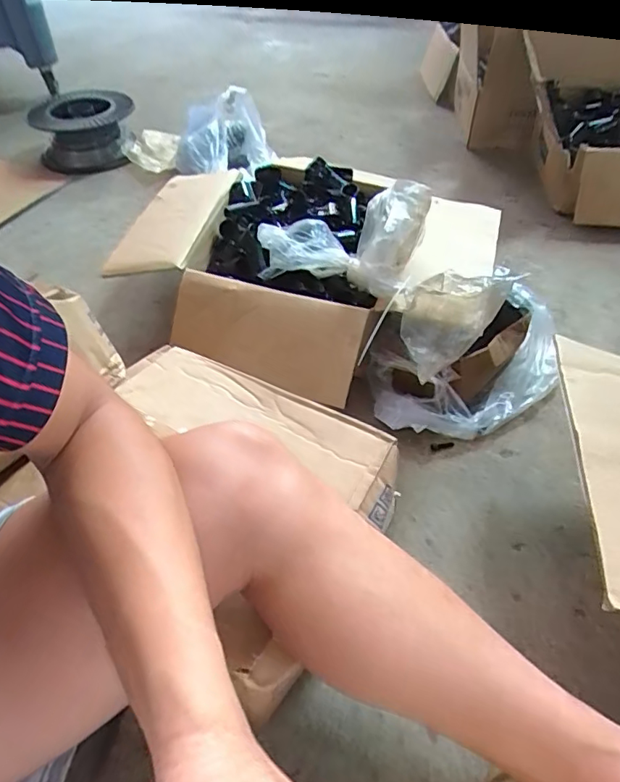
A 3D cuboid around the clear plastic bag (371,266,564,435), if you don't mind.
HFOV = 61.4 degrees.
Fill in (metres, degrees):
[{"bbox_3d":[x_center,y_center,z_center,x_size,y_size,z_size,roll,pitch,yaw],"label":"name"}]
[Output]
[{"bbox_3d":[0.218,-0.061,0.660,0.258,0.217,0.128,-8,49,-6],"label":"clear plastic bag"}]

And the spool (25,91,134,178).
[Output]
[{"bbox_3d":[-0.576,-0.667,1.339,0.217,0.115,0.238,0,49,1],"label":"spool"}]

